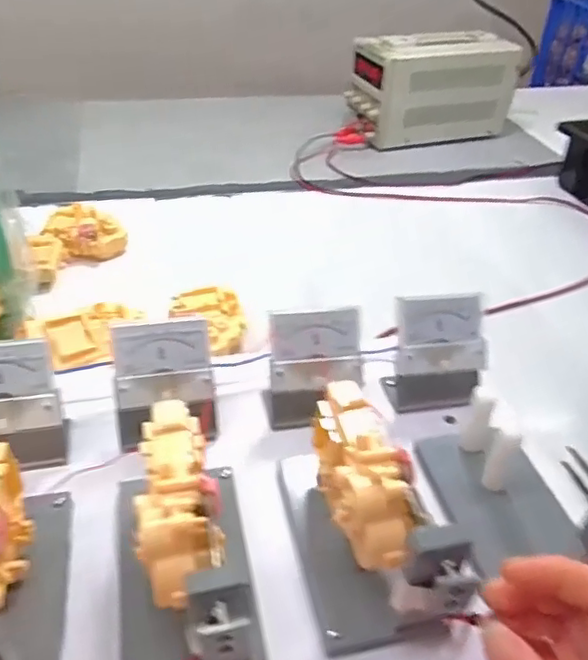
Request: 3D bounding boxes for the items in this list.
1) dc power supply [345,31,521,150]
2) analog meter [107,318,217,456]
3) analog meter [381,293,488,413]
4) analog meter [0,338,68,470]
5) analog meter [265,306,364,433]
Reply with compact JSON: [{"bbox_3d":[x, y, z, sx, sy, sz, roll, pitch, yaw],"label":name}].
[{"bbox_3d":[0.236,-0.407,1.011,0.266,0.164,0.099,-7,40,-13],"label":"dc power supply"},{"bbox_3d":[-0.084,0.036,0.389,0.062,0.073,0.046,-10,41,-17],"label":"analog meter"},{"bbox_3d":[0.103,0.016,0.429,0.064,0.074,0.042,-3,39,-9],"label":"analog meter"},{"bbox_3d":[-0.174,0.046,0.361,0.060,0.069,0.038,-7,40,-13],"label":"analog meter"},{"bbox_3d":[0.014,0.027,0.413,0.063,0.073,0.042,-4,39,-10],"label":"analog meter"}]

